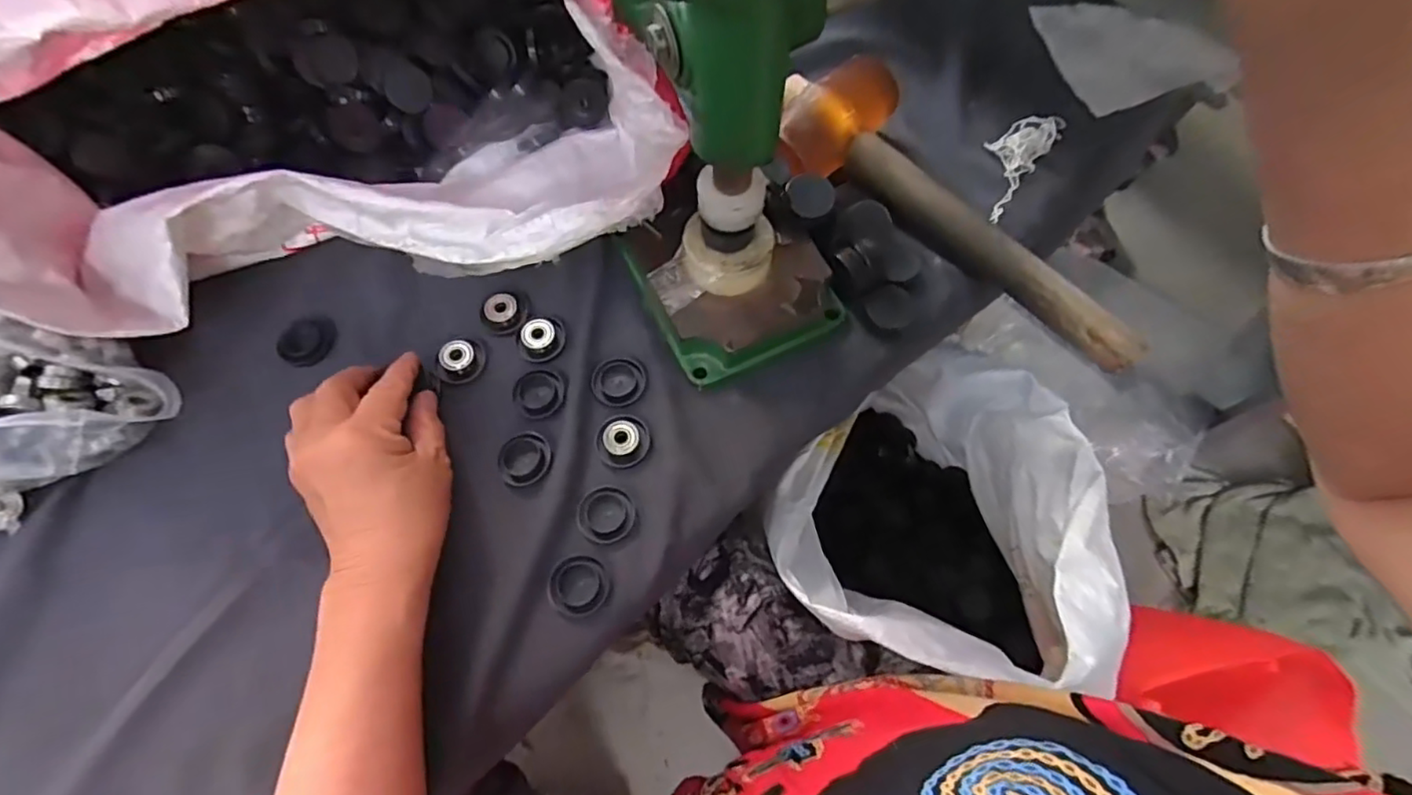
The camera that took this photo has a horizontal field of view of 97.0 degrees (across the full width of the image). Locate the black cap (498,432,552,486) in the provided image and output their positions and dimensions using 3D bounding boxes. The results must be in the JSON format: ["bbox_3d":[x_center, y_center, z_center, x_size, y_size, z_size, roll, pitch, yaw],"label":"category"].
[{"bbox_3d":[-0.112,0.038,0.384,0.031,0.006,0.031,0,66,0],"label":"black cap"}]

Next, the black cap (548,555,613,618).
[{"bbox_3d":[-0.072,0.107,0.356,0.033,0.007,0.033,0,66,0],"label":"black cap"}]

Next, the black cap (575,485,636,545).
[{"bbox_3d":[-0.059,0.069,0.371,0.033,0.004,0.034,0,66,0],"label":"black cap"}]

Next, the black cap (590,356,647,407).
[{"bbox_3d":[-0.056,-0.011,0.404,0.034,0.004,0.033,0,66,0],"label":"black cap"}]

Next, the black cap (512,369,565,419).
[{"bbox_3d":[-0.107,-0.003,0.403,0.031,0.005,0.032,0,66,0],"label":"black cap"}]

